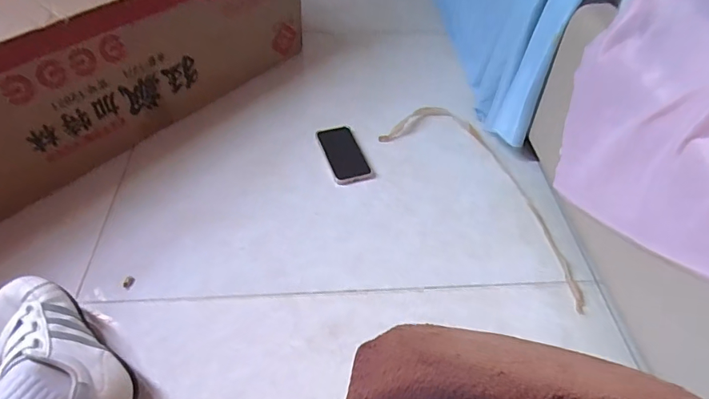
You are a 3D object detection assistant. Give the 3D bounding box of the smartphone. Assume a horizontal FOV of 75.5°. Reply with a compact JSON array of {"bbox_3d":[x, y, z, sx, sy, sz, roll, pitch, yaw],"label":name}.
[{"bbox_3d":[-0.022,-0.090,0.898,0.073,0.005,0.150,-14,52,-15],"label":"smartphone"}]

